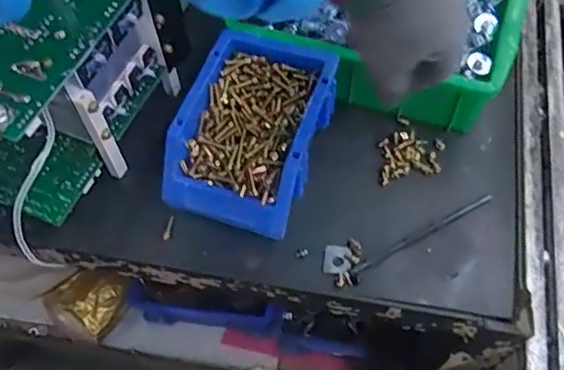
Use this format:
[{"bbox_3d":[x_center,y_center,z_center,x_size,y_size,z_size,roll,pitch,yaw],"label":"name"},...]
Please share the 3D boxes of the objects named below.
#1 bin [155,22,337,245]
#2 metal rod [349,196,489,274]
[{"bbox_3d":[-0.022,-0.042,0.489,0.106,0.076,0.155,16,62,10],"label":"bin"},{"bbox_3d":[0.116,0.039,0.475,0.135,0.007,0.008,-27,62,-12],"label":"metal rod"}]

